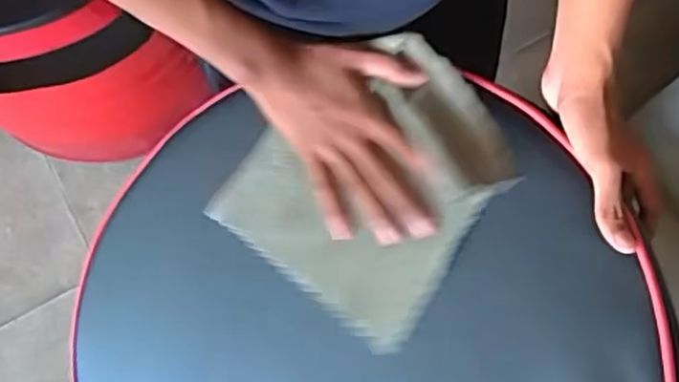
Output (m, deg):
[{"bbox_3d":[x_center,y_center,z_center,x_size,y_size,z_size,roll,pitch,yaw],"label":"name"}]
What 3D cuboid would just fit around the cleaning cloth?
[{"bbox_3d":[0.019,-0.015,0.549,0.206,0.020,0.222,38,101,19],"label":"cleaning cloth"}]

